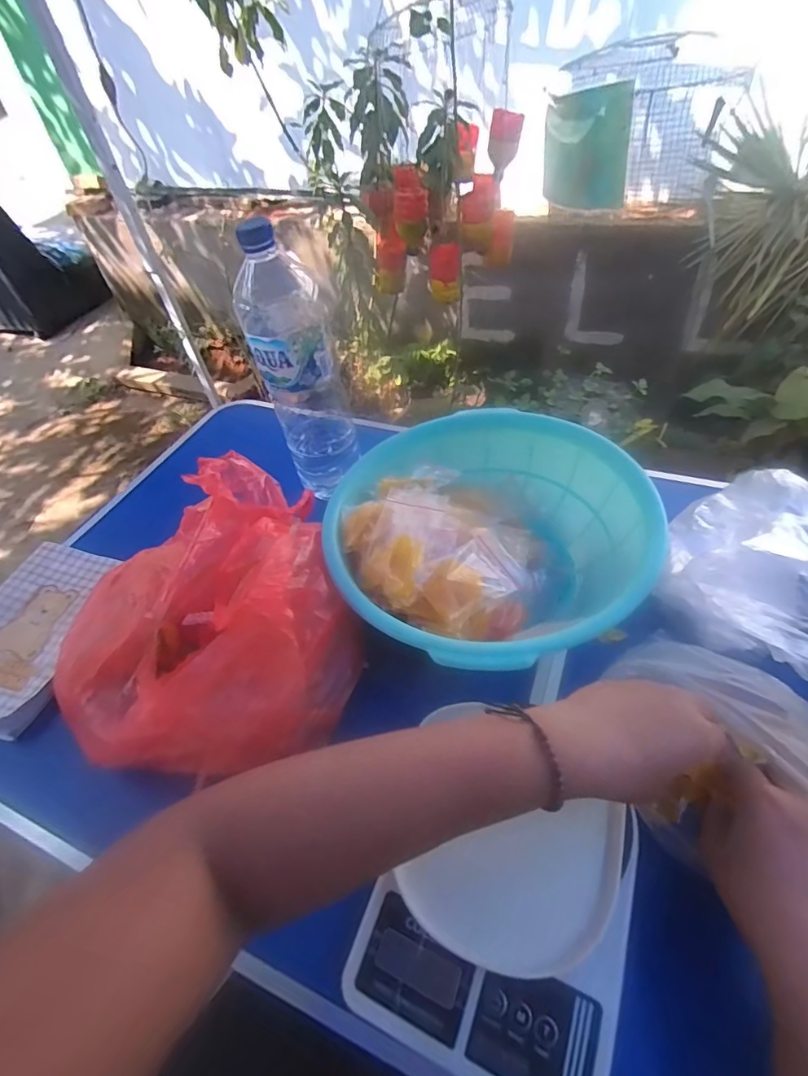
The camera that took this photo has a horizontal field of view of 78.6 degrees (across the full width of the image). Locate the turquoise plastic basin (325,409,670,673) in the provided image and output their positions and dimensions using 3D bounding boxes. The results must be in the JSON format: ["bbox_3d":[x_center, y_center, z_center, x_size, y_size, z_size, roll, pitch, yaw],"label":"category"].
[{"bbox_3d":[0.078,-0.005,0.492,0.282,0.110,0.290,-3,47,3],"label":"turquoise plastic basin"}]

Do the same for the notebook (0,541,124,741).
[{"bbox_3d":[-0.406,0.096,0.525,0.134,0.027,0.207,2,48,8],"label":"notebook"}]

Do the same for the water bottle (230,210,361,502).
[{"bbox_3d":[-0.112,-0.182,0.537,0.085,0.282,0.080,-34,53,-23],"label":"water bottle"}]

